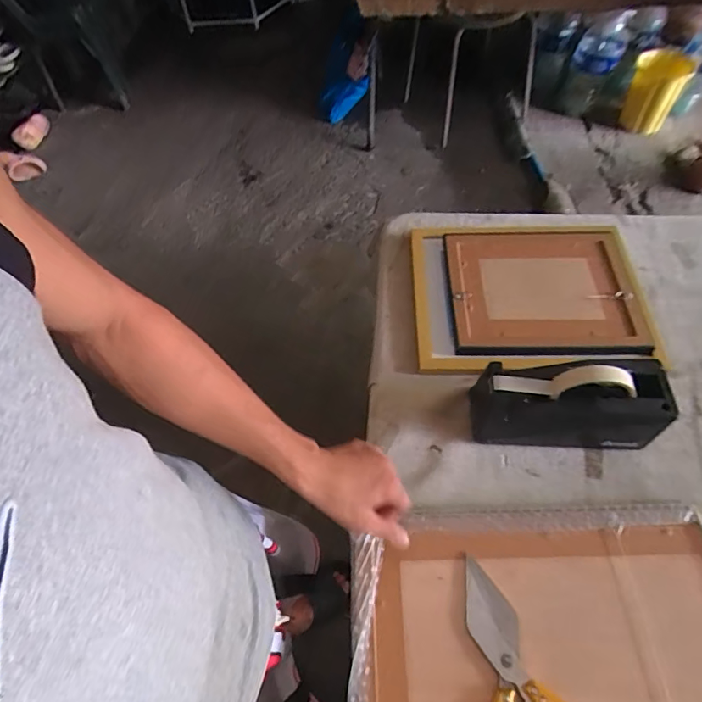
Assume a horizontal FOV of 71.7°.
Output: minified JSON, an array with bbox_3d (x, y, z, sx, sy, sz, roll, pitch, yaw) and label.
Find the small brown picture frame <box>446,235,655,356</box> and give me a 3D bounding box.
[{"bbox_3d":[0.271,-0.080,0.698,0.252,0.028,0.215,-2,57,4],"label":"small brown picture frame"}]

